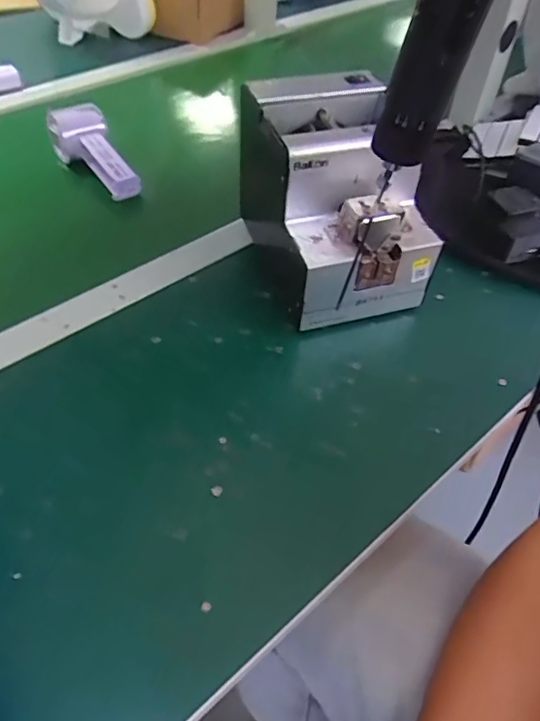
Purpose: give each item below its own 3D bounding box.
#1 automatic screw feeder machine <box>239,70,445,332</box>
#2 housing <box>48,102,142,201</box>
[{"bbox_3d":[0.057,-0.143,0.487,0.121,0.150,0.180,-14,52,-15],"label":"automatic screw feeder machine"},{"bbox_3d":[-0.196,-0.237,0.636,0.051,0.062,0.141,-36,74,-28],"label":"housing"}]

